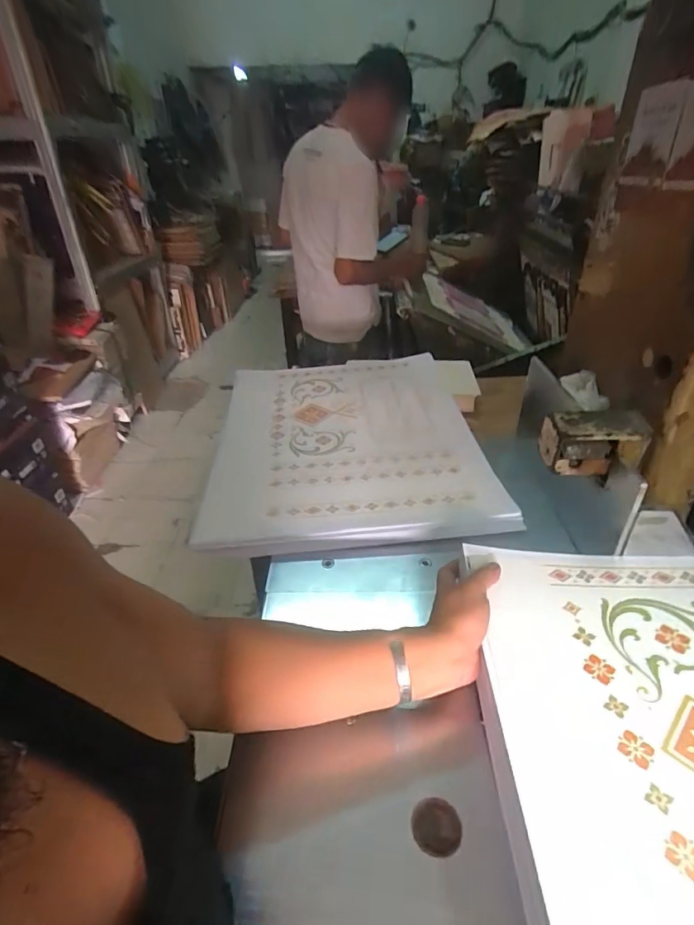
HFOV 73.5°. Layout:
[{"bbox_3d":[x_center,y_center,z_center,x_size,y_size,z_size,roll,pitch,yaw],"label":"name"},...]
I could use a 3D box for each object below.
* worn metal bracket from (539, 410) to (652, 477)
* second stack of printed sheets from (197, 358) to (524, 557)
[{"bbox_3d":[0.307,-0.026,0.588,0.116,0.068,0.069,6,34,11],"label":"worn metal bracket"},{"bbox_3d":[-0.013,-0.053,0.888,0.464,0.033,0.569,-6,37,-4],"label":"second stack of printed sheets"}]

